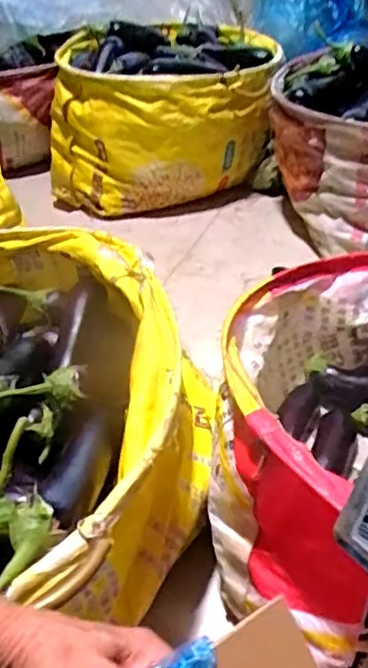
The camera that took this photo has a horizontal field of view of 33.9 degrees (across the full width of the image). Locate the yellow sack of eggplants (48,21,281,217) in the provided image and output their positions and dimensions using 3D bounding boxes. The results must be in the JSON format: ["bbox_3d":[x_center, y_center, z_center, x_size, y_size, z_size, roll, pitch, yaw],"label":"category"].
[{"bbox_3d":[-0.052,-0.531,1.479,0.517,0.351,0.559,0,43,4],"label":"yellow sack of eggplants"}]

